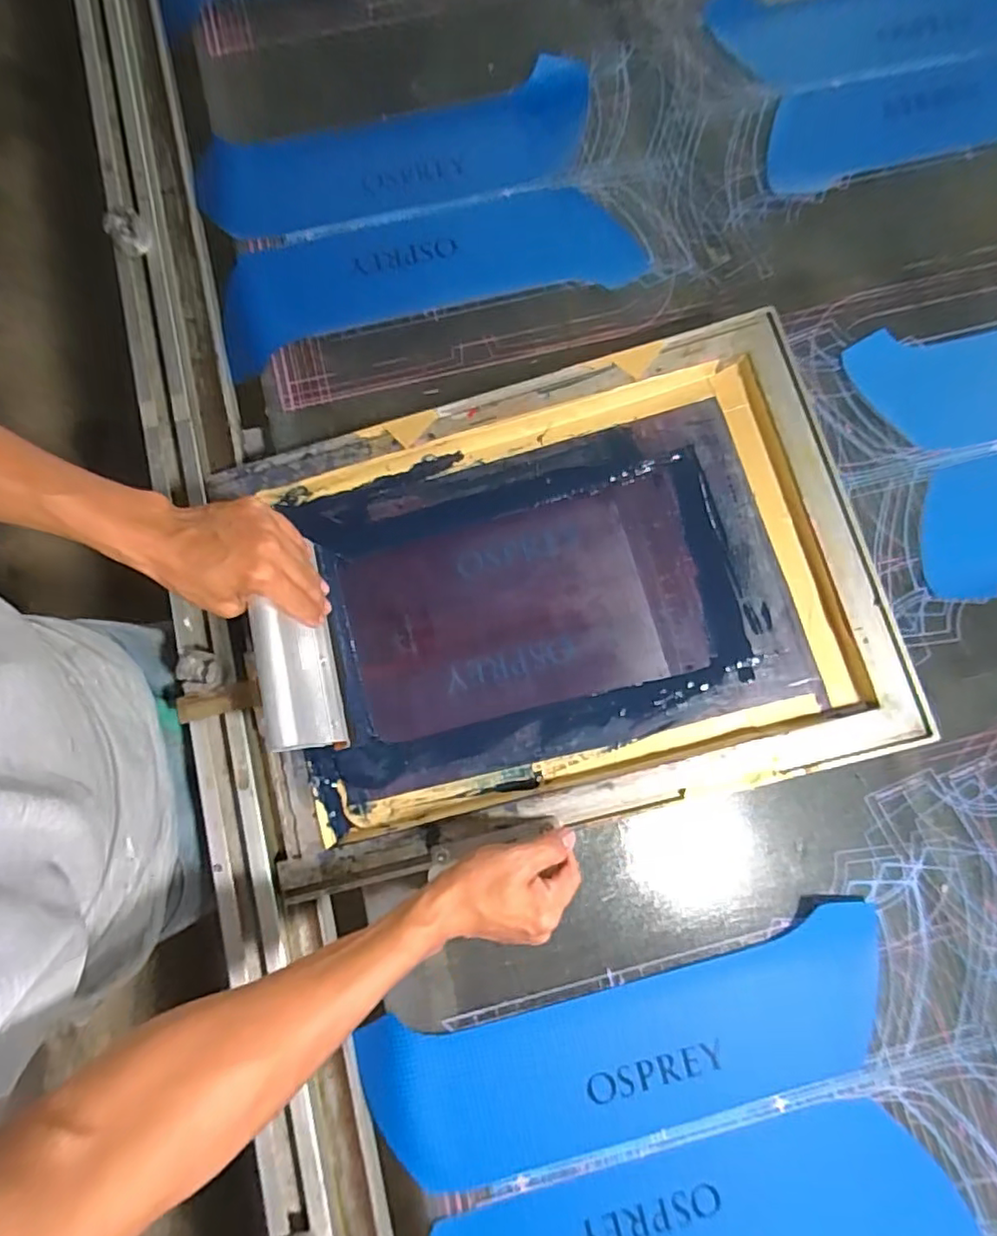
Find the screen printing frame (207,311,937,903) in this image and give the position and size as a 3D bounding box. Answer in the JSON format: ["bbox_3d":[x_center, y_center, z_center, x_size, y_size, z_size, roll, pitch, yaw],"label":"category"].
[{"bbox_3d":[0.041,-0.019,0.576,0.580,0.040,0.416,-15,82,3],"label":"screen printing frame"}]

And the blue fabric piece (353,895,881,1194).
[{"bbox_3d":[0.126,0.396,0.554,0.482,0.009,0.149,-14,83,-2],"label":"blue fabric piece"}]

